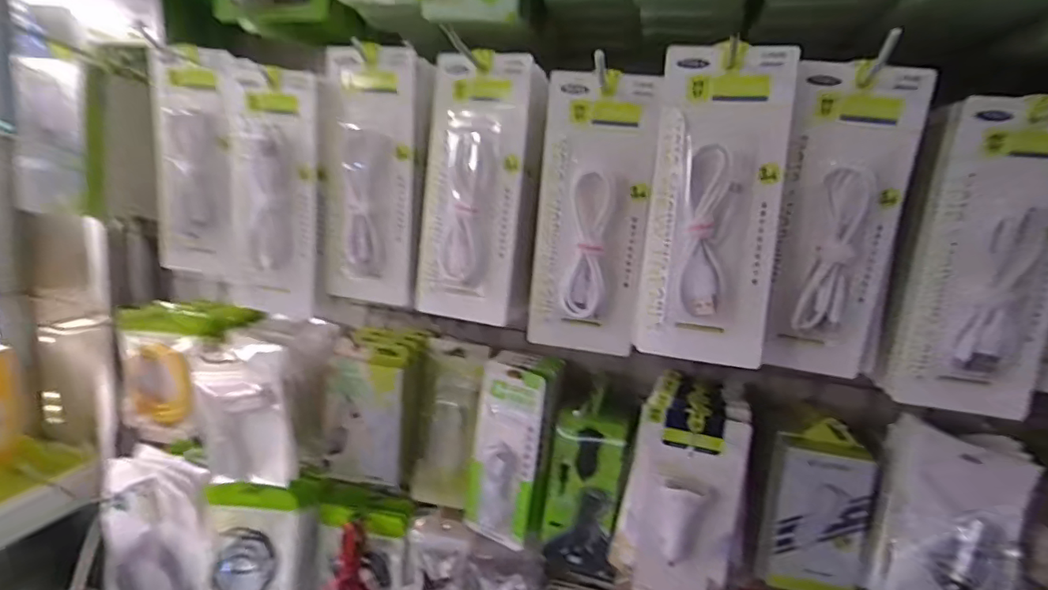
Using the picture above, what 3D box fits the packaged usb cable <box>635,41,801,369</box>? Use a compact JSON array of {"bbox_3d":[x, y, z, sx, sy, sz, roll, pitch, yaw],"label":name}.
[{"bbox_3d":[0.128,-0.060,0.370,0.088,0.207,0.028,6,3,11],"label":"packaged usb cable"}]

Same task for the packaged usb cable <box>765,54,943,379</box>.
[{"bbox_3d":[0.219,-0.053,0.382,0.085,0.215,0.025,8,4,-1],"label":"packaged usb cable"}]

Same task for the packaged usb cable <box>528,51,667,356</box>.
[{"bbox_3d":[0.051,-0.060,0.420,0.085,0.207,0.025,7,11,15],"label":"packaged usb cable"}]

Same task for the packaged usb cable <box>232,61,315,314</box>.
[{"bbox_3d":[-0.216,-0.083,0.475,0.082,0.204,0.027,5,11,11],"label":"packaged usb cable"}]

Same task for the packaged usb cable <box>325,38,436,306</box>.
[{"bbox_3d":[-0.127,-0.098,0.467,0.091,0.208,0.024,6,11,6],"label":"packaged usb cable"}]

